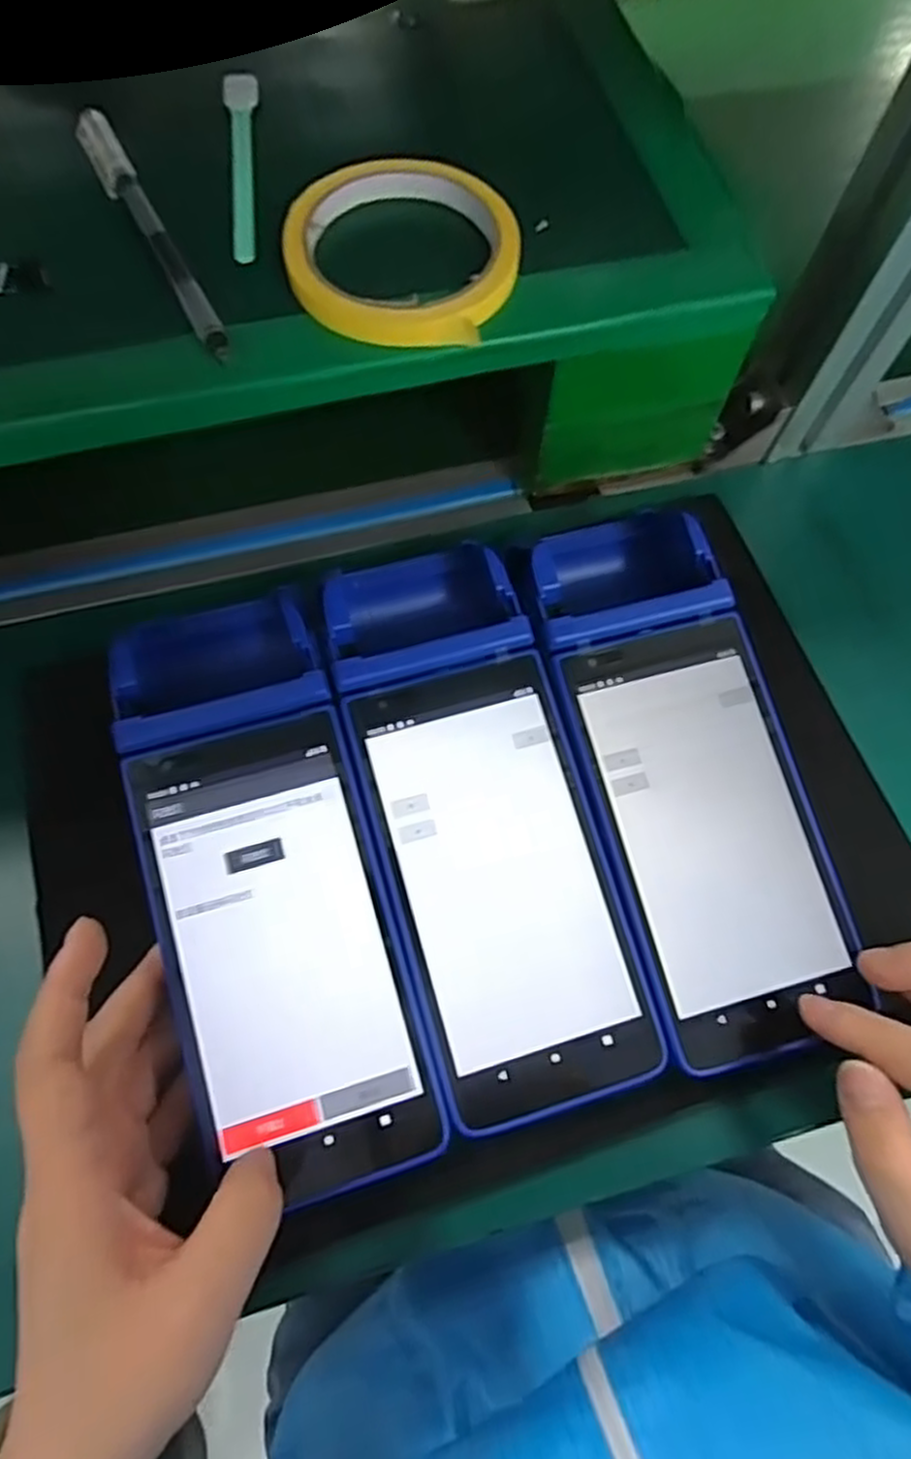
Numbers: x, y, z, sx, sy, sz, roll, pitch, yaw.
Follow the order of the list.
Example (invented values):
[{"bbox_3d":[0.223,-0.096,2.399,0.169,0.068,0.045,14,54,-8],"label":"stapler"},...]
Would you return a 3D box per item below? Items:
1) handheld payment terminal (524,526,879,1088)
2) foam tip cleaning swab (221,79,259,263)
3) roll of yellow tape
[{"bbox_3d":[0.088,0.014,0.304,0.079,0.058,0.225,-12,77,-5],"label":"handheld payment terminal"},{"bbox_3d":[-0.089,-0.241,0.312,0.015,0.004,0.118,-8,70,-4],"label":"foam tip cleaning swab"},{"bbox_3d":[-0.020,-0.187,0.288,0.088,0.012,0.088,0,70,-1],"label":"roll of yellow tape"}]

